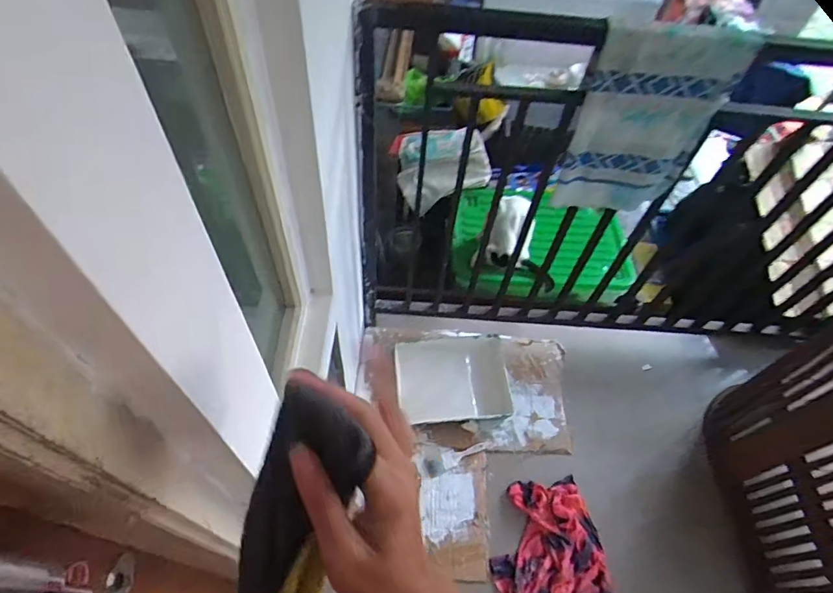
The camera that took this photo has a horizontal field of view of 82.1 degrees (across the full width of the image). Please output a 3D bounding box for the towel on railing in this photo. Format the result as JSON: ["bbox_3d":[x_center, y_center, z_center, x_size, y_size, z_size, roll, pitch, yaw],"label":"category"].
[{"bbox_3d":[0.440,-0.326,0.964,0.249,0.422,0.089,-1,55,-5],"label":"towel on railing"}]

